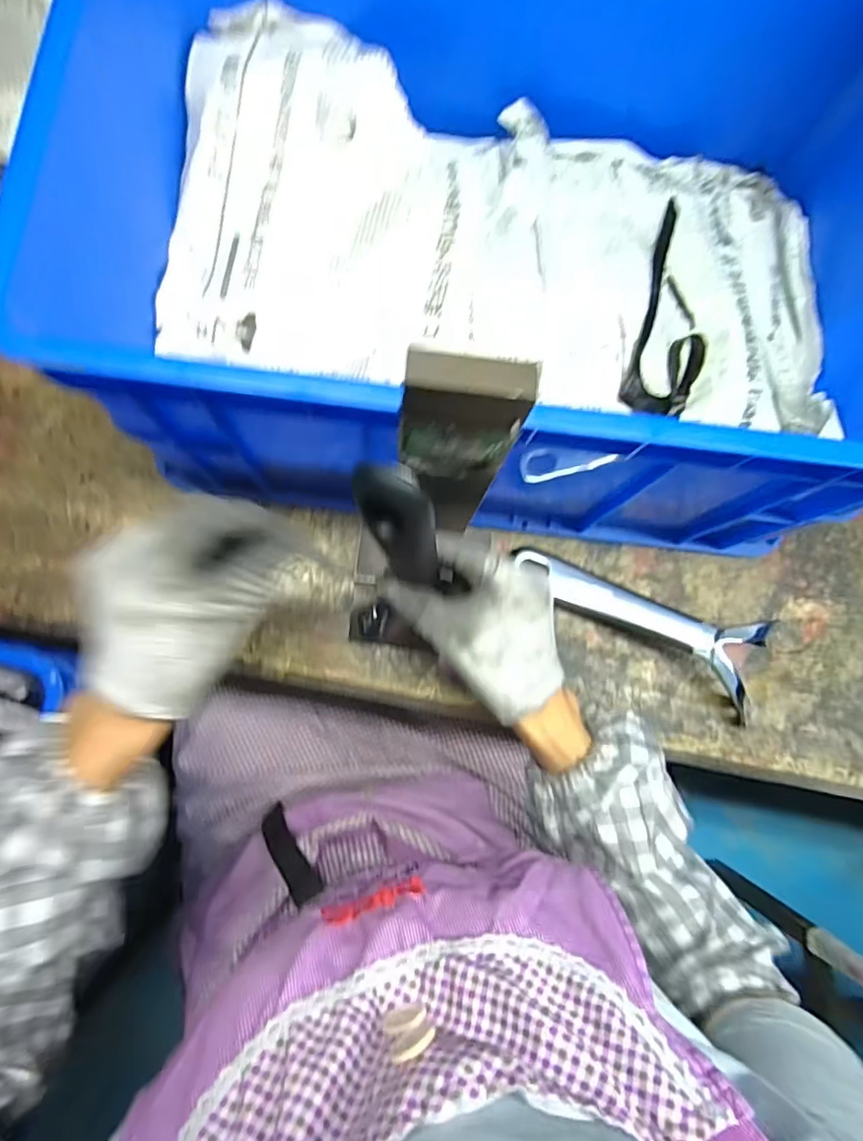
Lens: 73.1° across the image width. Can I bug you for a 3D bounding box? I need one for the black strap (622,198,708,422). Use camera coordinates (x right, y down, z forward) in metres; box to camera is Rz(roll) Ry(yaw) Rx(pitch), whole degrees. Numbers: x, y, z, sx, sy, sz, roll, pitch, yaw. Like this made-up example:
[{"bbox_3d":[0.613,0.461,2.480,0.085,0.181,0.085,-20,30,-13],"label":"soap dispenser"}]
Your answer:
[{"bbox_3d":[0.186,-0.197,0.435,0.054,0.012,0.167,17,80,-1],"label":"black strap"}]

